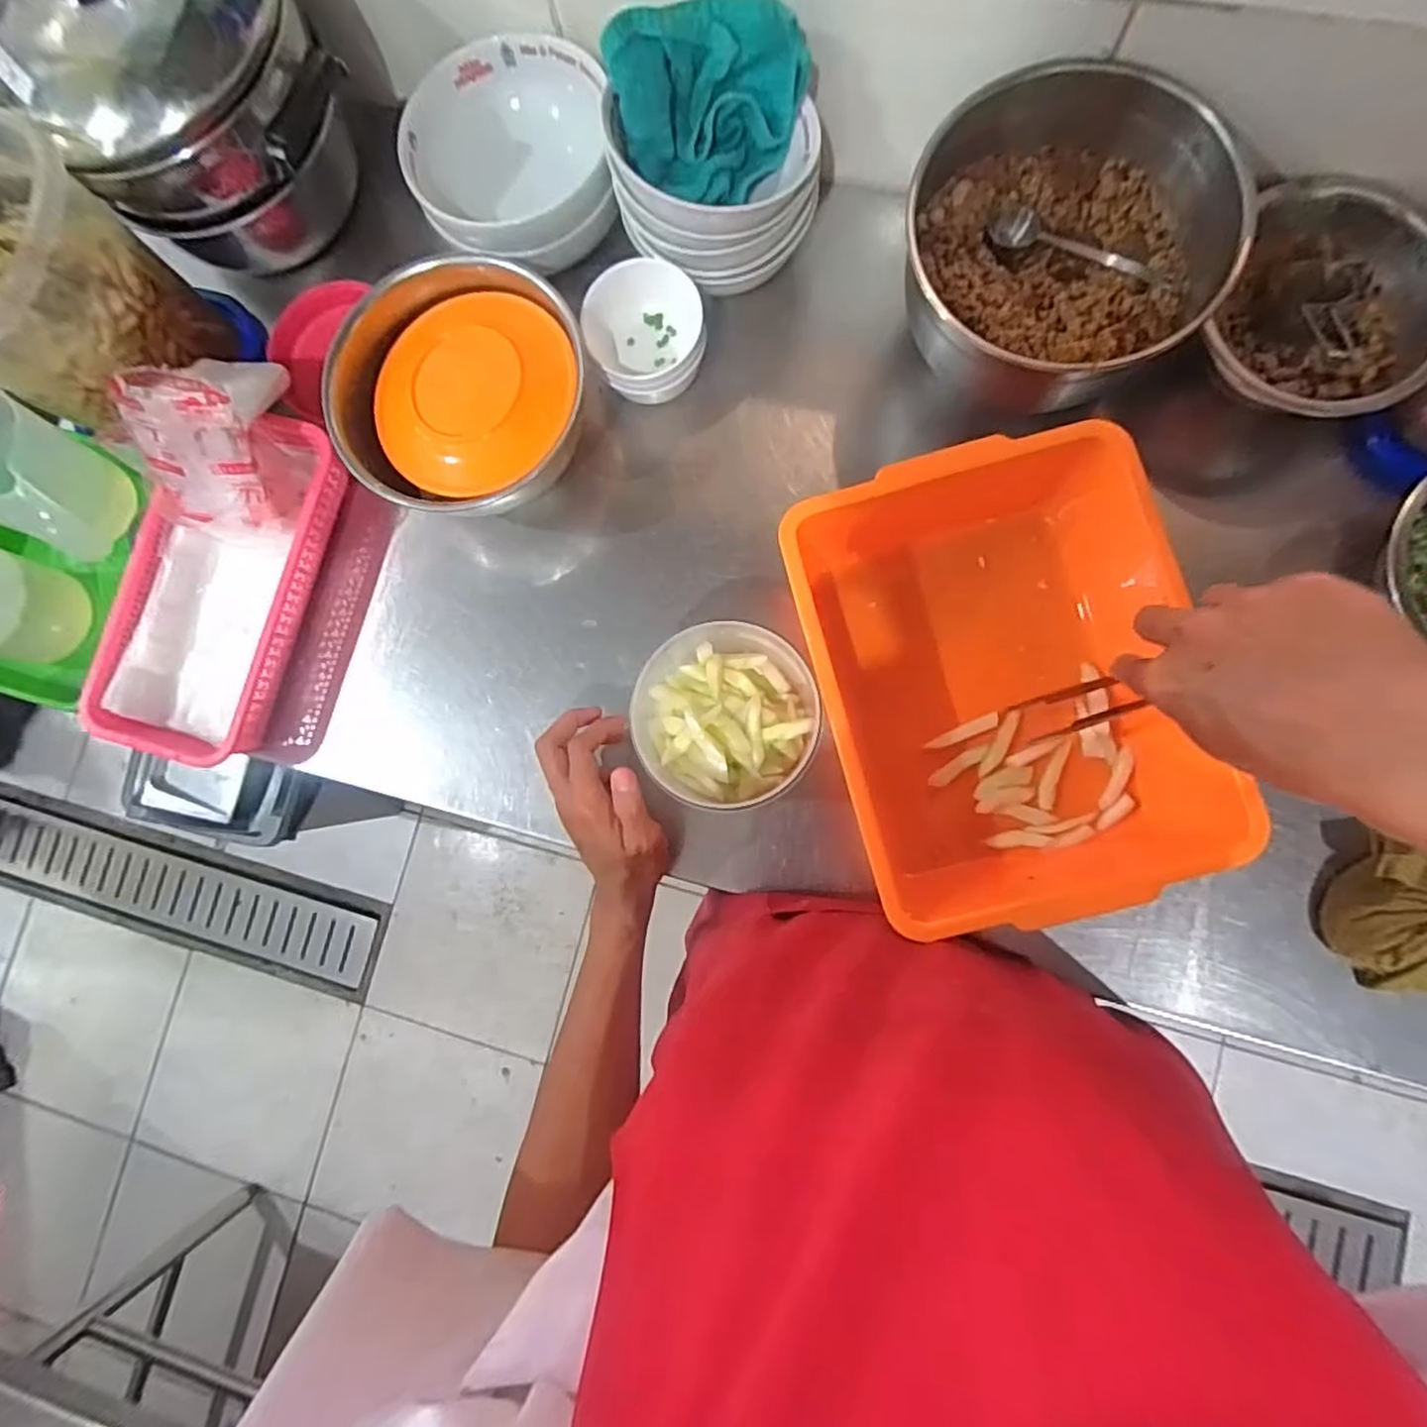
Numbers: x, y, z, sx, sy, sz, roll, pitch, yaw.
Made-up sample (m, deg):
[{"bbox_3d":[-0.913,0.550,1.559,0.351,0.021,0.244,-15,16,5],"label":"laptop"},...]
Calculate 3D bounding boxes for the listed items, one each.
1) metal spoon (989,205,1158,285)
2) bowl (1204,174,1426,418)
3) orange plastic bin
[{"bbox_3d":[0.261,-0.339,0.498,0.121,0.016,0.029,21,87,7],"label":"metal spoon"},{"bbox_3d":[0.436,-0.292,0.484,0.146,0.061,0.145,0,85,5],"label":"bowl"},{"bbox_3d":[0.193,-0.022,0.483,0.236,0.101,0.302,-17,83,3],"label":"orange plastic bin"}]

